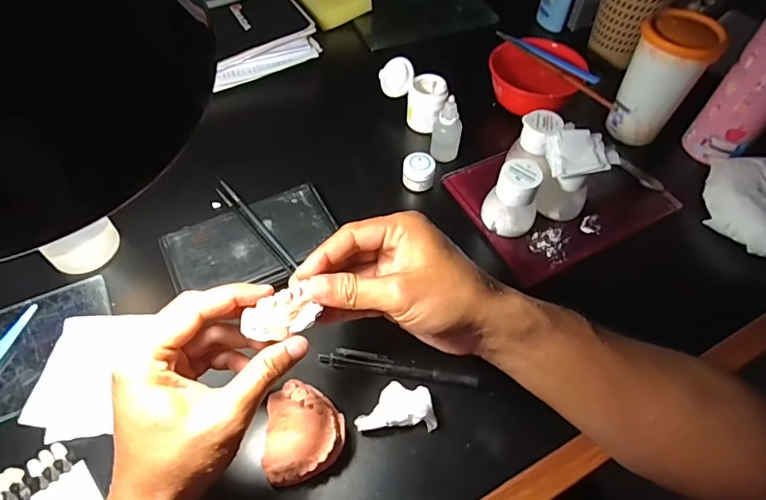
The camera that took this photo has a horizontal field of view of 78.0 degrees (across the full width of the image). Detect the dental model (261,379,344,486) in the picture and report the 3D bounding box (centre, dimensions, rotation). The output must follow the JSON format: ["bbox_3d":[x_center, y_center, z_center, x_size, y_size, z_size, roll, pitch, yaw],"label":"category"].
[{"bbox_3d":[-0.058,0.133,0.346,0.057,0.029,0.066,-6,55,-6],"label":"dental model"}]

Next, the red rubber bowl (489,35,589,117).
[{"bbox_3d":[0.174,-0.204,0.556,0.107,0.050,0.093,39,62,23],"label":"red rubber bowl"}]

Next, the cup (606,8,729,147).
[{"bbox_3d":[0.301,-0.185,0.510,0.070,0.125,0.085,34,60,21],"label":"cup"}]

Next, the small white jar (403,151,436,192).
[{"bbox_3d":[0.038,-0.081,0.498,0.032,0.034,0.031,1,54,-1],"label":"small white jar"}]

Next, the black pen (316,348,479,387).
[{"bbox_3d":[0.012,0.095,0.384,0.126,0.008,0.014,8,55,4],"label":"black pen"}]

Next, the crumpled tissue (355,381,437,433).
[{"bbox_3d":[0.010,0.120,0.362,0.058,0.017,0.032,-1,54,-2],"label":"crumpled tissue"}]

